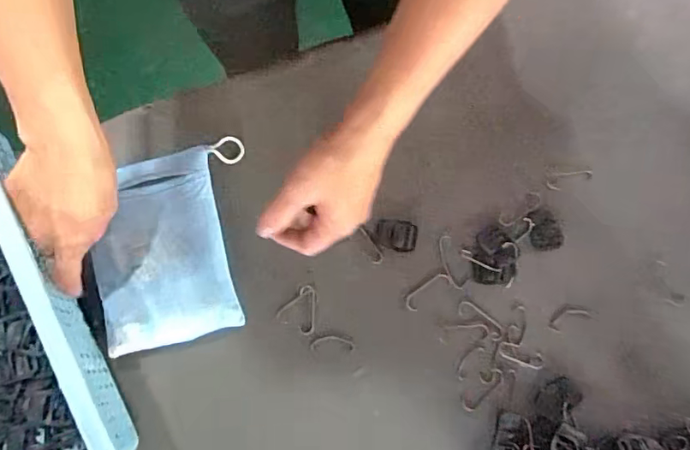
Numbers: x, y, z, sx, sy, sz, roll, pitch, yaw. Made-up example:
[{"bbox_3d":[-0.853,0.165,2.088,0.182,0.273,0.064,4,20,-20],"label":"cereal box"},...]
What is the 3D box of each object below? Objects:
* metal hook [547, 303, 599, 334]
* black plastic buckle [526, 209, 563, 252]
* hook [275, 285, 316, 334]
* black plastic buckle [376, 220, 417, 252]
[{"bbox_3d":[0.203,0.081,0.451,0.044,0.004,0.020,-22,80,-5],"label":"metal hook"},{"bbox_3d":[0.184,0.005,0.460,0.030,0.004,0.038,-2,79,-2],"label":"black plastic buckle"},{"bbox_3d":[-0.038,0.074,0.450,0.035,0.004,0.038,29,80,4],"label":"hook"},{"bbox_3d":[0.047,0.010,0.459,0.036,0.004,0.028,5,79,-1],"label":"black plastic buckle"}]

